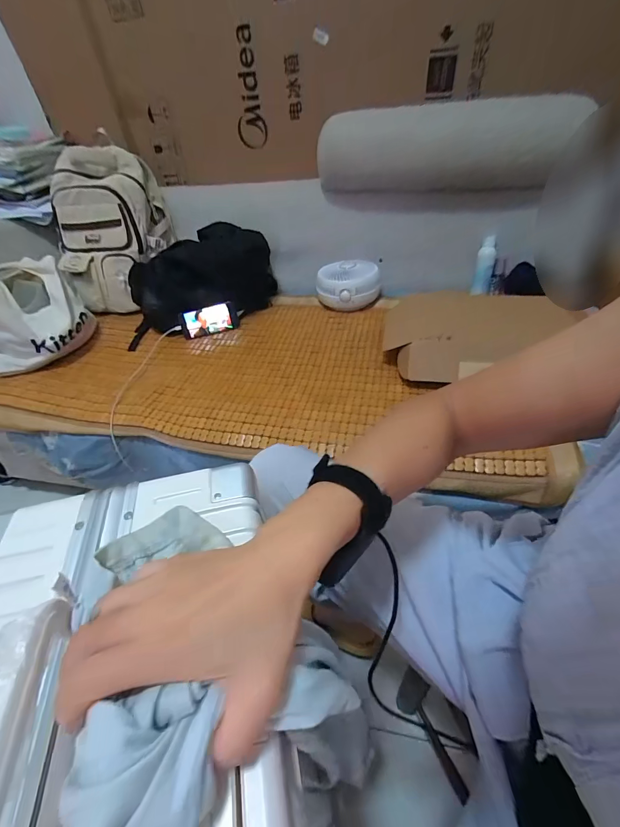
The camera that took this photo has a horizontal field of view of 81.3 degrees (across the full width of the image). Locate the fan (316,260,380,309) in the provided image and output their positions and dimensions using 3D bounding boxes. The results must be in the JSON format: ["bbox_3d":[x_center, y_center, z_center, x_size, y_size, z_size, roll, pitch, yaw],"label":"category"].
[{"bbox_3d":[0.119,-0.394,1.121,0.185,0.120,0.162,0,43,5],"label":"fan"}]

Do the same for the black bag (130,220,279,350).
[{"bbox_3d":[-0.349,-0.431,1.137,0.474,0.232,0.252,-22,46,-17],"label":"black bag"}]

